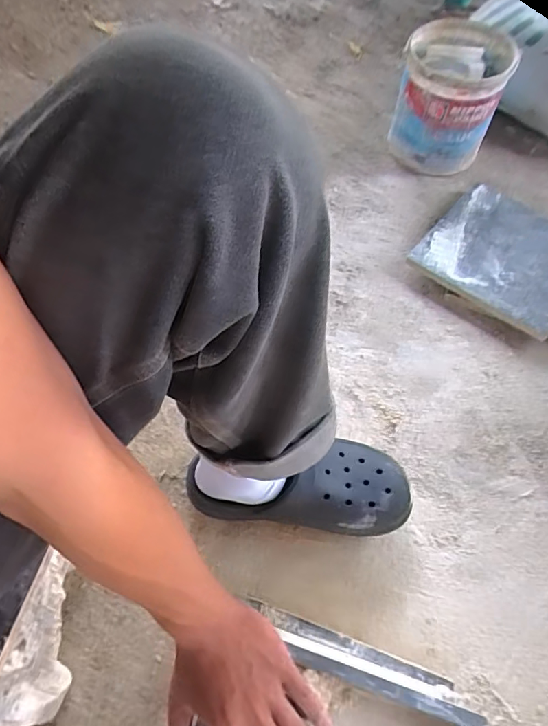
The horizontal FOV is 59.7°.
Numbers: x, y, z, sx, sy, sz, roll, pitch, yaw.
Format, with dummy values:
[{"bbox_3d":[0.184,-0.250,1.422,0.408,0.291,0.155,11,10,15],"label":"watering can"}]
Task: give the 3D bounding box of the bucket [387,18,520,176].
[{"bbox_3d":[0.350,-0.542,0.958,0.188,0.187,0.236,19,64,10],"label":"bucket"}]

